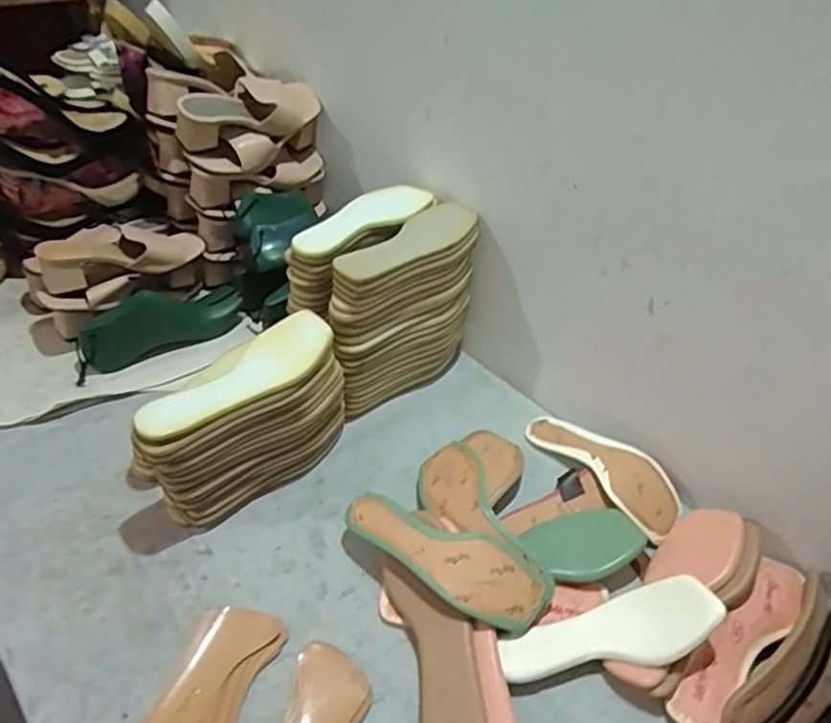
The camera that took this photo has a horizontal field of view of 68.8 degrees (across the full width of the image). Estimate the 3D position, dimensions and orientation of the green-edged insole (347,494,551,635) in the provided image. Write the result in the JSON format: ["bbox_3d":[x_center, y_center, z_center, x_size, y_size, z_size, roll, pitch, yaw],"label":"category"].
[{"bbox_3d":[0.027,0.209,0.643,0.233,0.035,0.087,20,42,15],"label":"green-edged insole"}]

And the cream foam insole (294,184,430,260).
[{"bbox_3d":[-0.070,-0.194,0.818,0.082,0.014,0.223,30,46,25],"label":"cream foam insole"}]

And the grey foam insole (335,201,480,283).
[{"bbox_3d":[-0.005,-0.155,0.790,0.082,0.017,0.228,31,52,28],"label":"grey foam insole"}]

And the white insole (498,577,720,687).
[{"bbox_3d":[0.193,0.274,0.609,0.217,0.038,0.077,-17,43,-1],"label":"white insole"}]

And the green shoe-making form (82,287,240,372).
[{"bbox_3d":[-0.375,-0.064,0.905,0.236,0.084,0.064,-28,51,-34],"label":"green shoe-making form"}]

